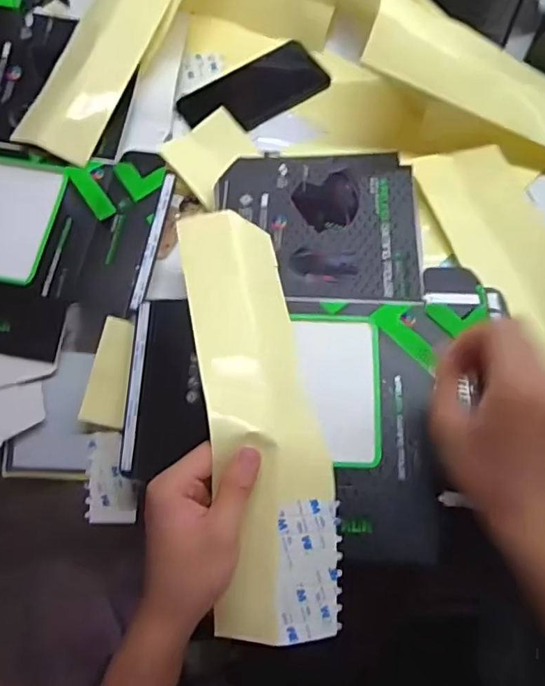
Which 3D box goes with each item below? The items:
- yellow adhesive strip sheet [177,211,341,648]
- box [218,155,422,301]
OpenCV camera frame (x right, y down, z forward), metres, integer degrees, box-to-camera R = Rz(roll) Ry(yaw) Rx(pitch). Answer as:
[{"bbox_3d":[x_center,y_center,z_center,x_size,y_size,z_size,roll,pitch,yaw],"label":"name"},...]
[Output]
[{"bbox_3d":[-0.014,0.044,0.419,0.088,0.056,0.327,-10,71,-3],"label":"yellow adhesive strip sheet"},{"bbox_3d":[0.042,-0.110,0.515,0.181,0.004,0.162,0,64,0],"label":"box"}]

